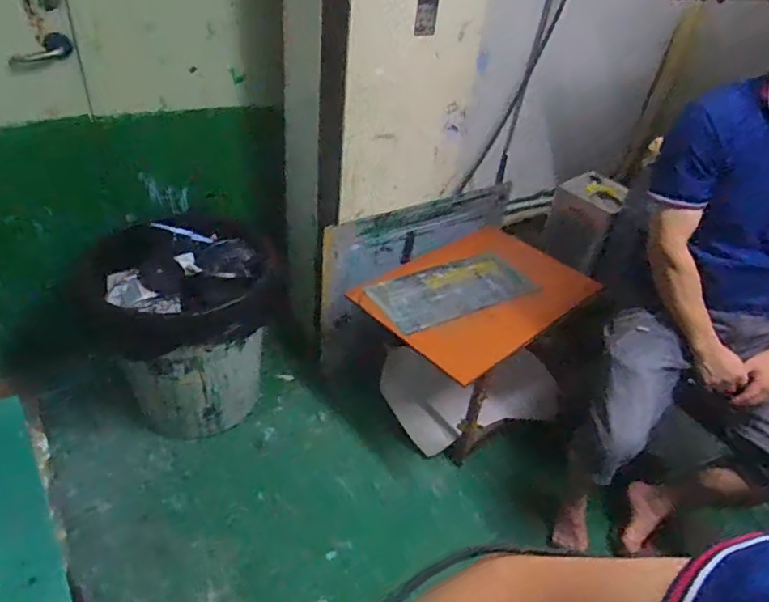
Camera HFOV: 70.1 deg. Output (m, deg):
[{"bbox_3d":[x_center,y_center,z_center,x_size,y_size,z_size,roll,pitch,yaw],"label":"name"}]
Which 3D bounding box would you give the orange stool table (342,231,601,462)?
[{"bbox_3d":[0.300,0.127,1.812,0.698,0.442,0.602,-27,49,-36],"label":"orange stool table"}]

